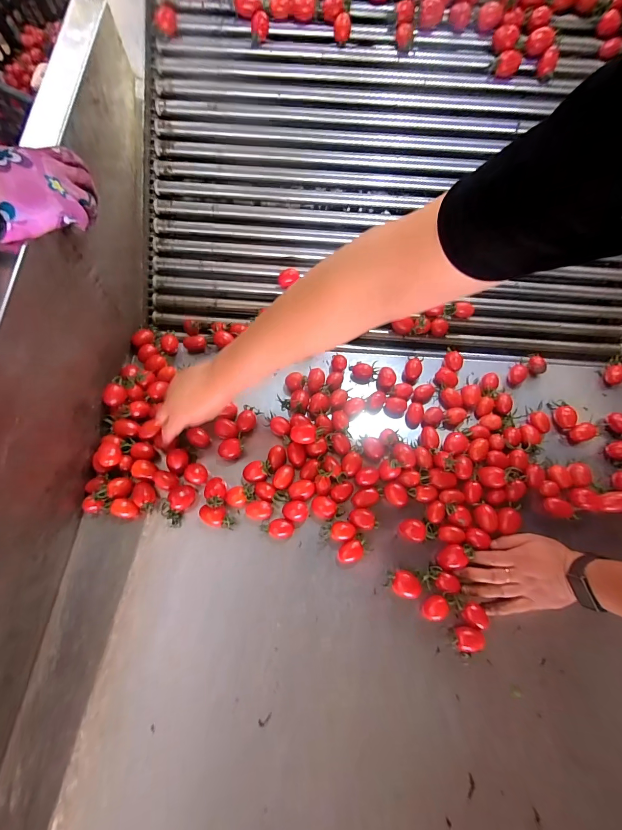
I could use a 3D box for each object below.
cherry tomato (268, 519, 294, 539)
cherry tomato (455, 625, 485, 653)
[{"bbox_3d":[-0.041,0.156,0.475,0.033,0.023,0.026,3,72,1],"label":"cherry tomato"},{"bbox_3d":[0.192,0.273,0.423,0.032,0.023,0.026,6,72,2],"label":"cherry tomato"}]

